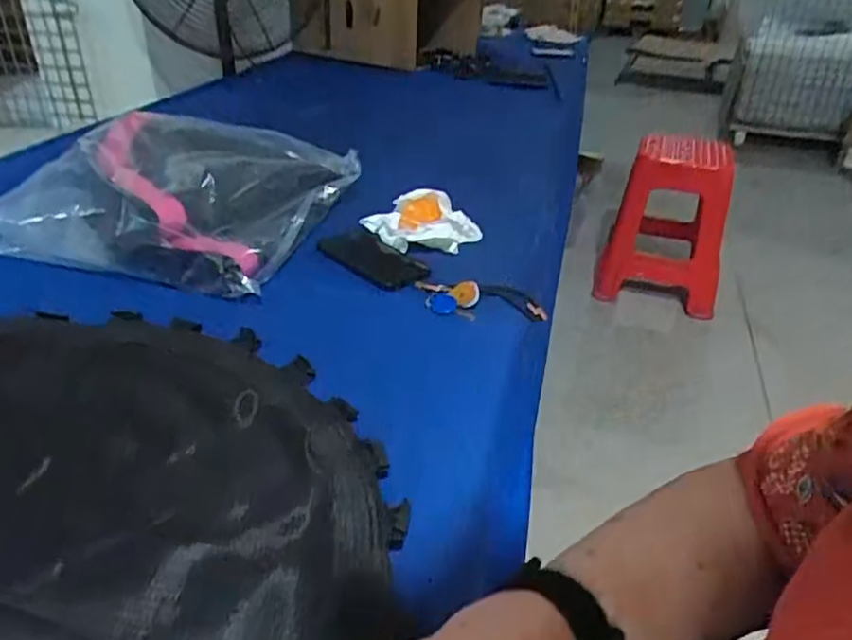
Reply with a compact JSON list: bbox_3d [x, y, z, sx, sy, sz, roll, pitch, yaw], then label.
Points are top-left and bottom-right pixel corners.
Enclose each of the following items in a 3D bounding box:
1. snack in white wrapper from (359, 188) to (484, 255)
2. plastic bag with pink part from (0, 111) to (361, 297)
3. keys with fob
[{"bbox_3d":[-0.007,-0.144,0.896,0.168,0.066,0.099,3,33,3],"label":"snack in white wrapper"},{"bbox_3d":[-0.335,-0.185,0.910,0.383,0.155,0.372,11,35,15],"label":"plastic bag with pink part"},{"bbox_3d":[0.077,-0.028,0.773,0.161,0.038,0.086,5,31,-20],"label":"keys with fob"}]

